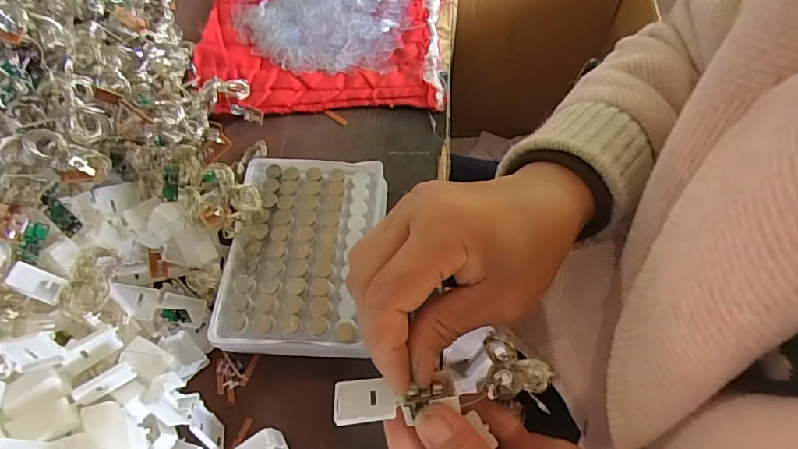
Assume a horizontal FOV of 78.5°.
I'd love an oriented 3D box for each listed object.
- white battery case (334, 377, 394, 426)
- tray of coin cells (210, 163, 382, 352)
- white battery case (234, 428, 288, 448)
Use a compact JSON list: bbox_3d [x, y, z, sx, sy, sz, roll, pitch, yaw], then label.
[{"bbox_3d":[-0.016,0.079,0.219,0.027,0.006,0.020,-5,39,-2],"label":"white battery case"},{"bbox_3d":[-0.061,0.021,0.320,0.093,0.033,0.130,3,61,2],"label":"tray of coin cells"},{"bbox_3d":[-0.077,0.125,0.272,0.028,0.019,0.015,-23,63,-11],"label":"white battery case"}]

